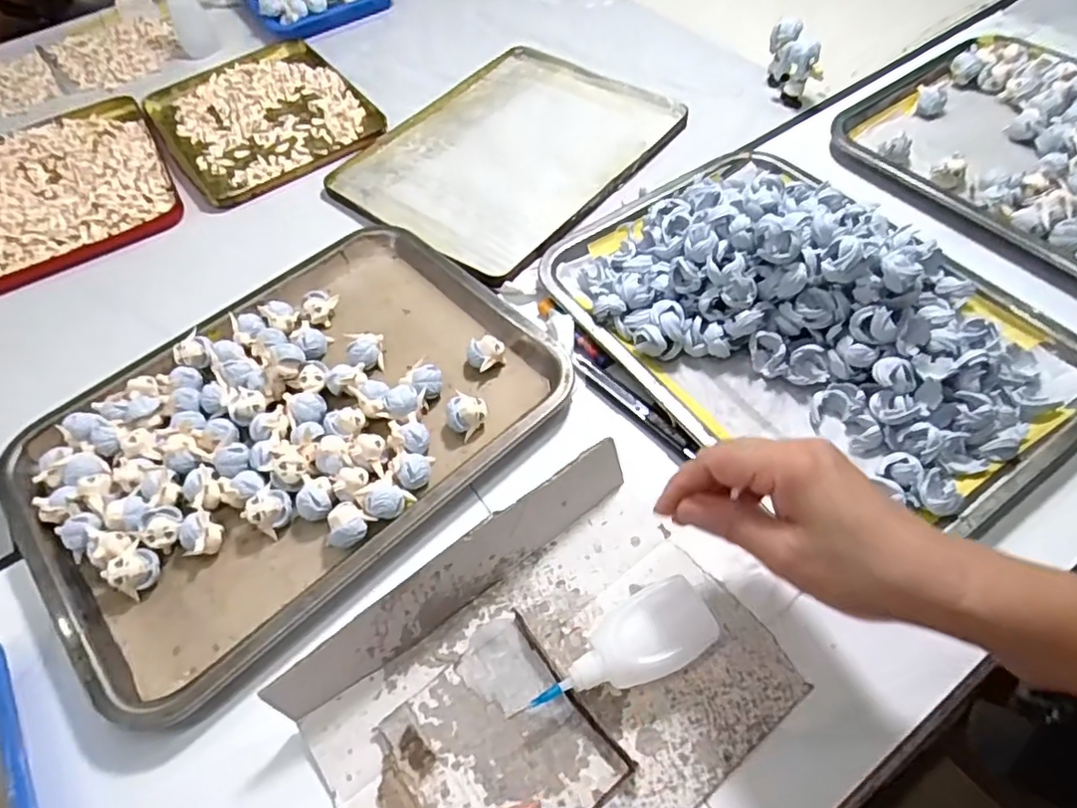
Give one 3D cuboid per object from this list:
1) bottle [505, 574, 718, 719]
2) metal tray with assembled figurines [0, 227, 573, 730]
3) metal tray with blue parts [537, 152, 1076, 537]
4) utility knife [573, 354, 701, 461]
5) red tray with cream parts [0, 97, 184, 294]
[{"bbox_3d":[0.043,0.135,0.339,0.105,0.030,0.040,-24,60,-10],"label":"bottle"},{"bbox_3d":[-0.173,0.012,0.444,0.257,0.033,0.341,39,69,24],"label":"metal tray with assembled figurines"},{"bbox_3d":[0.185,-0.071,0.440,0.237,0.066,0.345,-34,62,-16],"label":"metal tray with blue parts"},{"bbox_3d":[0.066,-0.003,0.442,0.013,0.008,0.114,-37,63,-18],"label":"utility knife"},{"bbox_3d":[-0.478,-0.220,0.627,0.196,0.020,0.230,-28,60,-13],"label":"red tray with cream parts"}]

